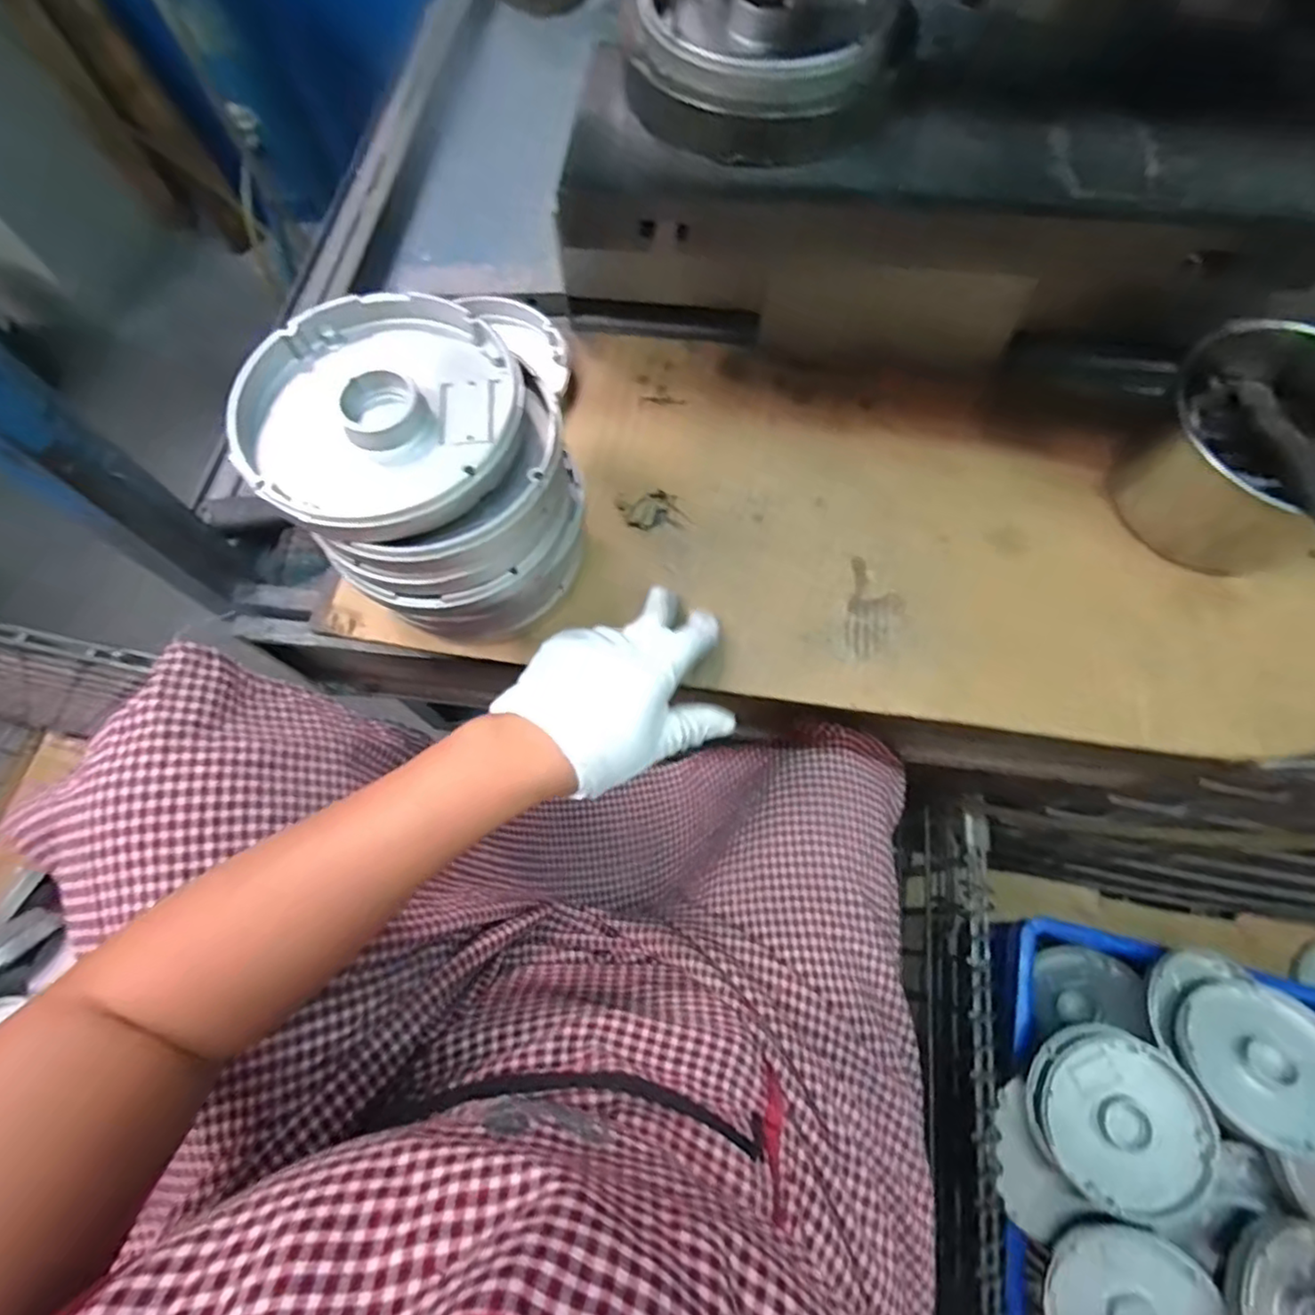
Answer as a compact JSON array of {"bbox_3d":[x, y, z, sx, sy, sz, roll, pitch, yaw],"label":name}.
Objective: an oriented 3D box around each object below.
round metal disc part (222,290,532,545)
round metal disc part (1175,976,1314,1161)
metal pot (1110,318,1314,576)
[{"bbox_3d":[-0.139,-0.125,0.335,0.135,0.020,0.140,0,69,0],"label":"round metal disc part"},{"bbox_3d":[0.570,0.376,0.620,0.140,0.016,0.139,-5,53,6],"label":"round metal disc part"},{"bbox_3d":[0.391,-0.133,0.439,0.122,0.106,0.139,-28,71,-10],"label":"metal pot"}]

